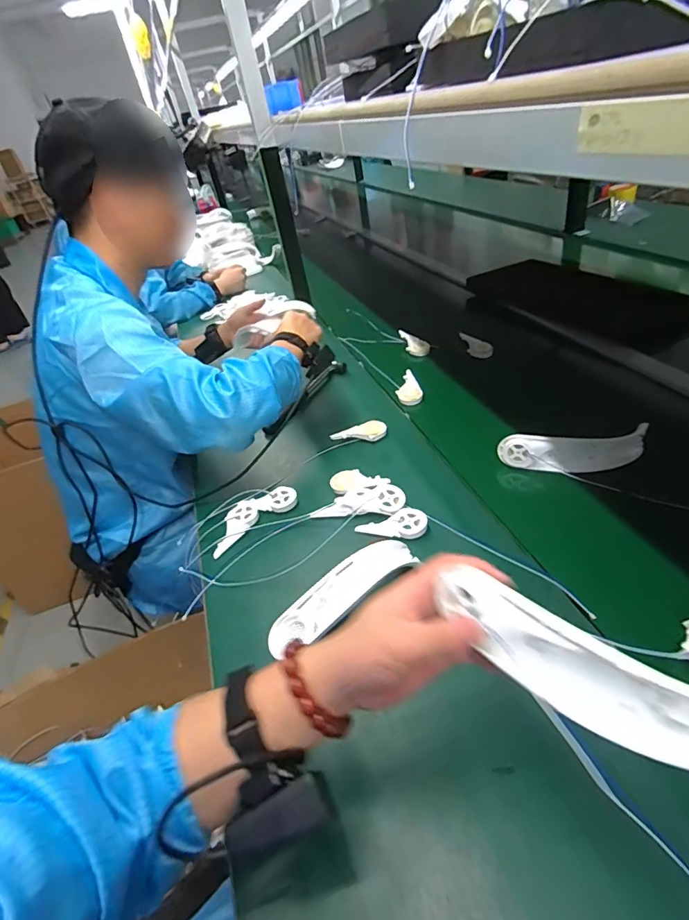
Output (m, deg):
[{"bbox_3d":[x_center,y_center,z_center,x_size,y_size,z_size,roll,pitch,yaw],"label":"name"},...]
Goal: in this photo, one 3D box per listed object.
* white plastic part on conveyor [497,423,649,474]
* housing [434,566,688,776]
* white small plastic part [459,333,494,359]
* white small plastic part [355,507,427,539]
[{"bbox_3d":[0.325,-0.008,0.666,0.190,0.066,0.031,-5,38,9],"label":"white plastic part on conveyor"},{"bbox_3d":[0.146,0.122,0.270,0.195,0.039,0.057,21,46,29],"label":"housing"},{"bbox_3d":[0.272,-0.238,0.974,0.086,0.035,0.012,38,11,34],"label":"white small plastic part"},{"bbox_3d":[0.063,0.088,0.616,0.093,0.011,0.046,-11,37,14],"label":"white small plastic part"}]

